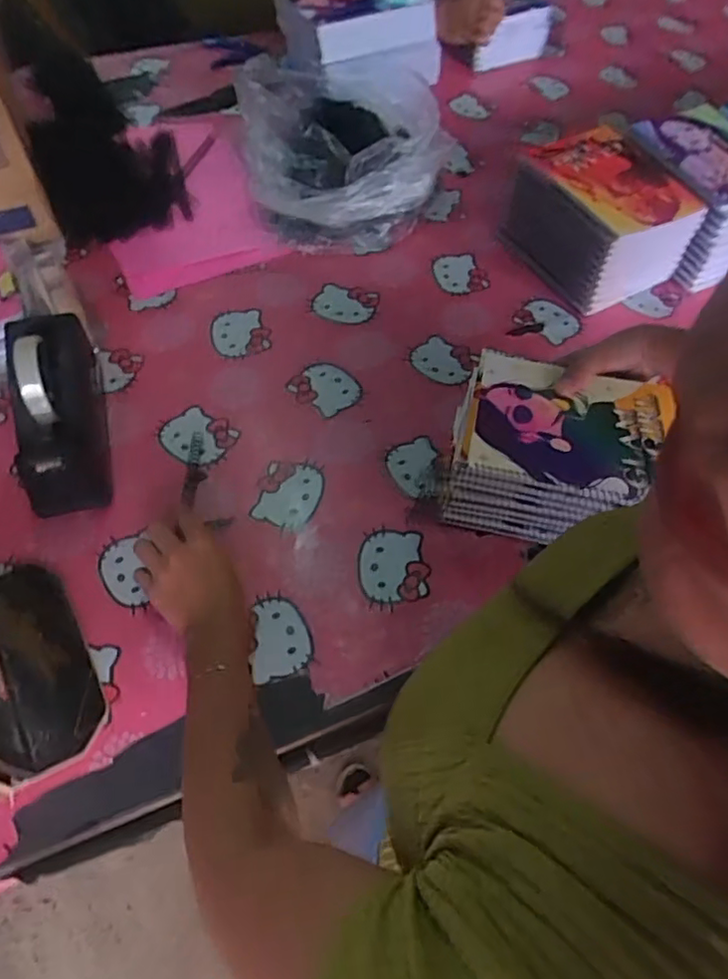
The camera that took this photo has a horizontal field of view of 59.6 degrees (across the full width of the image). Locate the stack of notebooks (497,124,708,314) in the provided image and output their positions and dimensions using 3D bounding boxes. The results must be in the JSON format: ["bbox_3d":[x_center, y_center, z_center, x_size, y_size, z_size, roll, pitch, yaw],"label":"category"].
[{"bbox_3d":[0.320,-0.377,0.885,0.170,0.118,0.207,-26,64,-17],"label":"stack of notebooks"}]

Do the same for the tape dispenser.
[{"bbox_3d":[-0.318,-0.085,0.665,0.071,0.111,0.197,-12,60,-10],"label":"tape dispenser"}]

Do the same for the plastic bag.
[{"bbox_3d":[-0.025,-0.500,0.931,0.296,0.102,0.306,-6,60,-7],"label":"plastic bag"}]

